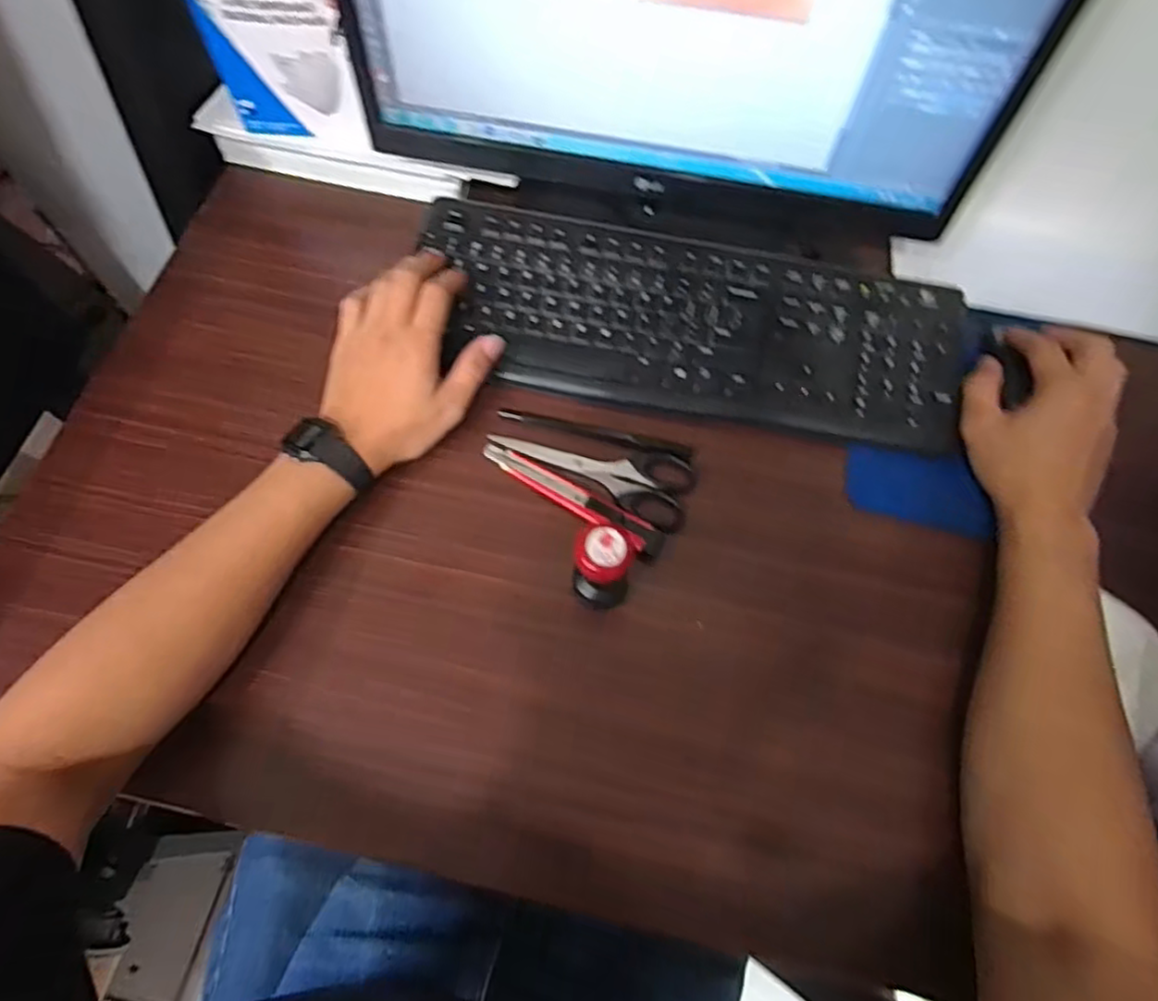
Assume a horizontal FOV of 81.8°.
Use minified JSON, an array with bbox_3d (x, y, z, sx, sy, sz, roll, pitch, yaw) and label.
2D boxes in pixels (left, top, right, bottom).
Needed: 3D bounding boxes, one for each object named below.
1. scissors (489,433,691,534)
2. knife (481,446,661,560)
[{"bbox_3d":[0.008,-0.021,0.492,0.151,0.009,0.056,15,74,5],"label":"scissors"},{"bbox_3d":[-0.005,-0.005,0.483,0.148,0.019,0.023,33,76,10],"label":"knife"}]

